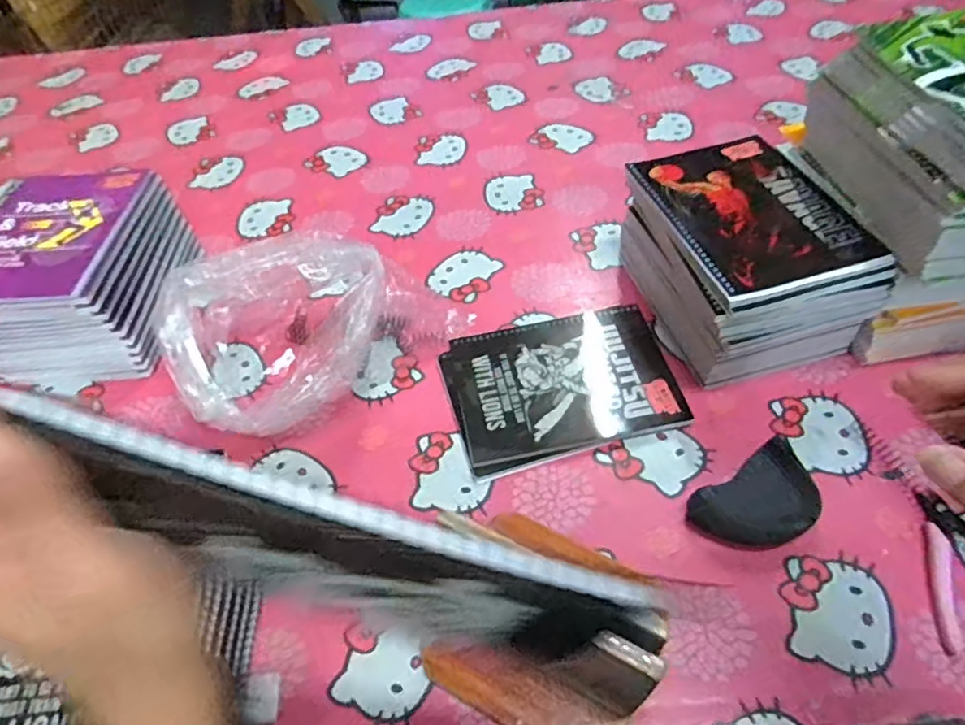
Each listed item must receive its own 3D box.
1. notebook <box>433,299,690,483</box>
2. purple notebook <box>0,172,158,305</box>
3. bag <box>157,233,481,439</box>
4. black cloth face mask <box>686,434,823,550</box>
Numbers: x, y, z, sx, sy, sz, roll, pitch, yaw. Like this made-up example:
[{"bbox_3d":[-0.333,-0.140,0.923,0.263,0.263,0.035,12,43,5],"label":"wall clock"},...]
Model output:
[{"bbox_3d":[0.072,0.016,0.573,0.203,0.018,0.152,-14,51,-7],"label":"notebook"},{"bbox_3d":[-0.429,-0.130,0.604,0.161,0.013,0.190,-3,50,1],"label":"purple notebook"},{"bbox_3d":[-0.171,-0.049,0.575,0.197,0.136,0.248,33,61,28],"label":"bag"},{"bbox_3d":[0.218,0.111,0.478,0.101,0.023,0.065,-27,53,-16],"label":"black cloth face mask"}]

